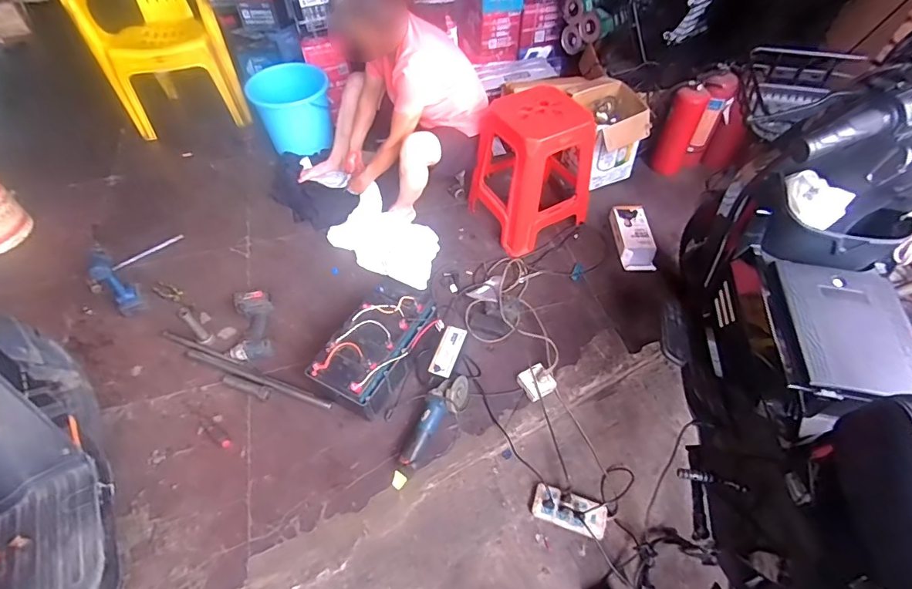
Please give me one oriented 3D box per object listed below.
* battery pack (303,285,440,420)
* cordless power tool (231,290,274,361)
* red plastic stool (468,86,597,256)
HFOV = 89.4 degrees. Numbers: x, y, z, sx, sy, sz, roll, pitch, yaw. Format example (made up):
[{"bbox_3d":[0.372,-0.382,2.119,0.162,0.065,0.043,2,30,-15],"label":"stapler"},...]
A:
[{"bbox_3d":[-0.241,0.159,1.441,0.214,0.154,0.409,27,57,20],"label":"battery pack"},{"bbox_3d":[-0.697,0.104,1.572,0.140,0.081,0.251,-10,54,-7],"label":"cordless power tool"},{"bbox_3d":[0.271,-0.468,1.733,0.352,0.444,0.377,-30,60,-16],"label":"red plastic stool"}]

